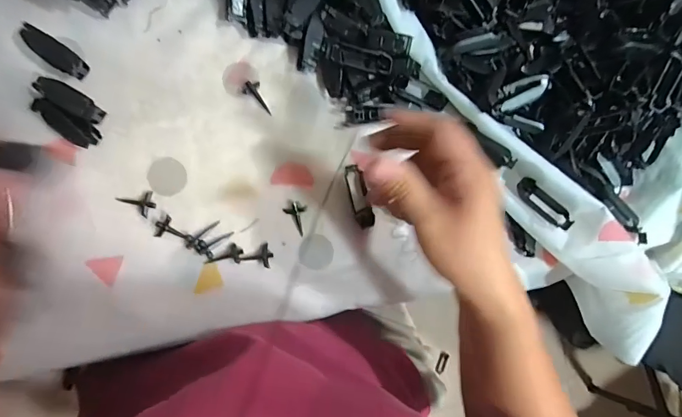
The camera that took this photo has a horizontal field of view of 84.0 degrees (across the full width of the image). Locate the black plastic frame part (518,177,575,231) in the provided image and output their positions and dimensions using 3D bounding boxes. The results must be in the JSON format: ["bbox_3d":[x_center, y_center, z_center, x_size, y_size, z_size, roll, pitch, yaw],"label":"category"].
[{"bbox_3d":[0.183,-0.005,0.341,0.020,0.013,0.055,-43,77,-2],"label":"black plastic frame part"}]

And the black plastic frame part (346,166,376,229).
[{"bbox_3d":[0.016,-0.010,0.338,0.016,0.004,0.058,-17,93,-9],"label":"black plastic frame part"}]

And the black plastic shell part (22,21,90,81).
[{"bbox_3d":[-0.223,-0.121,0.296,0.046,0.013,0.018,36,85,-8],"label":"black plastic shell part"}]

